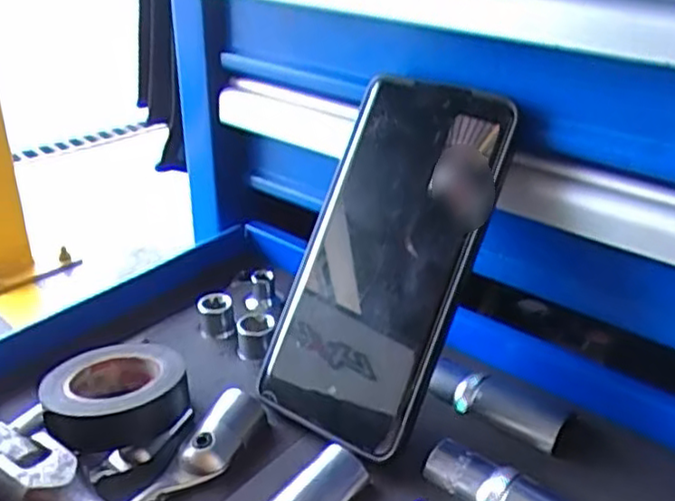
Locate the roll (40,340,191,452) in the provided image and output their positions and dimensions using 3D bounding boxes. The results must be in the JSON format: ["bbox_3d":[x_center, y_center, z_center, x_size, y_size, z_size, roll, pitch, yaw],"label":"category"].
[{"bbox_3d":[-0.101,0.063,0.320,0.060,0.023,0.060,2,29,-1],"label":"roll"}]

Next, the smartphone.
[{"bbox_3d":[0.021,0.003,0.322,0.077,0.165,0.009,19,-4,35],"label":"smartphone"}]

